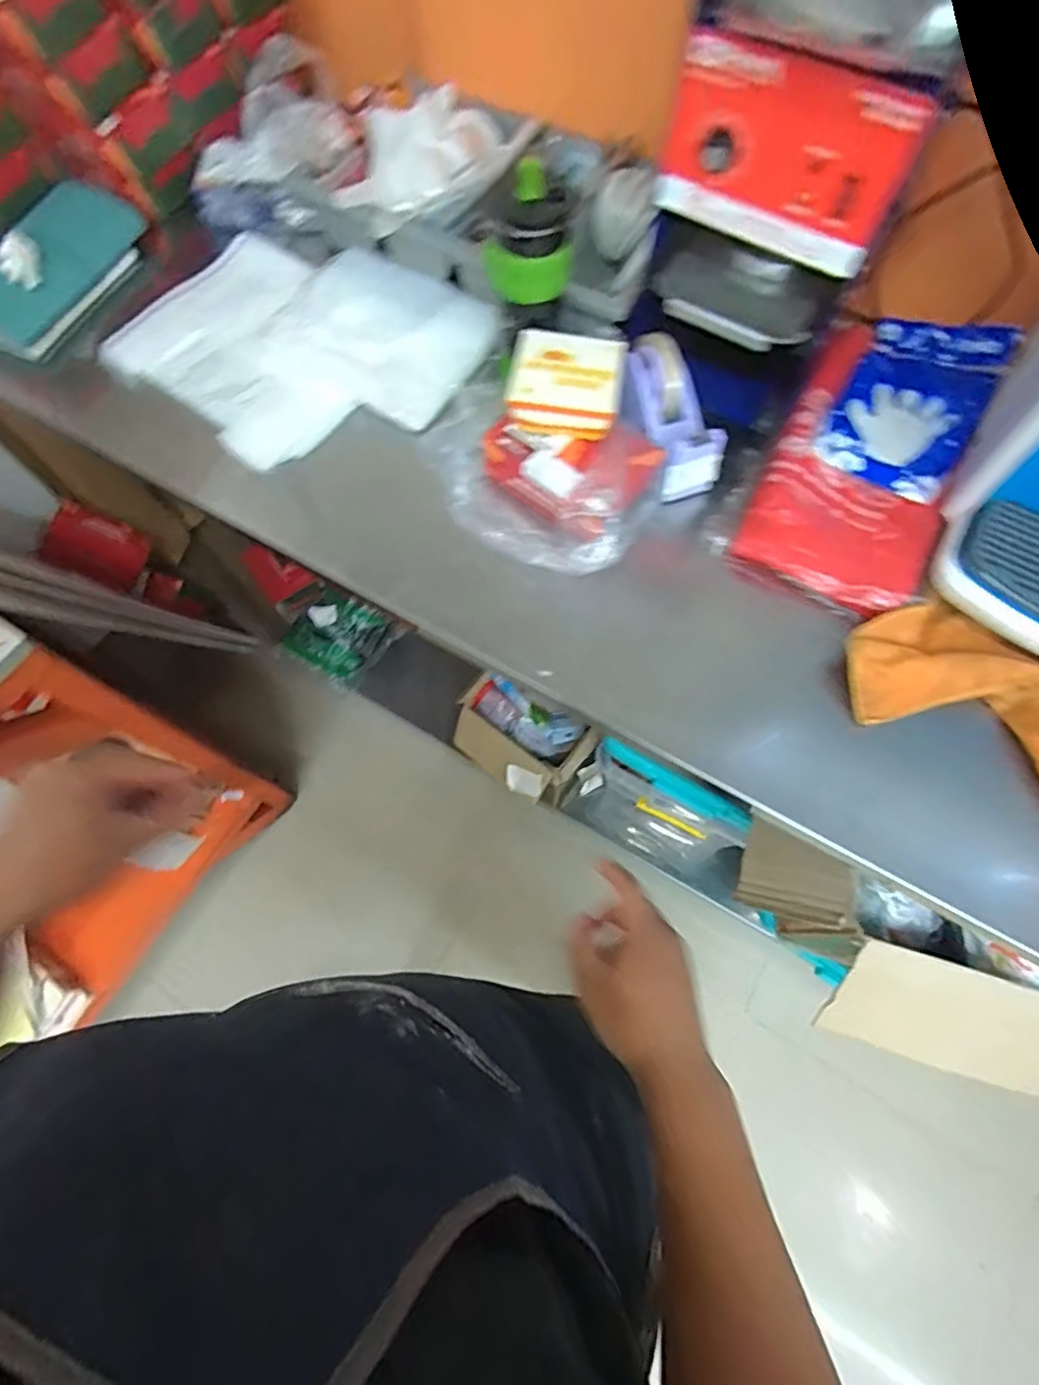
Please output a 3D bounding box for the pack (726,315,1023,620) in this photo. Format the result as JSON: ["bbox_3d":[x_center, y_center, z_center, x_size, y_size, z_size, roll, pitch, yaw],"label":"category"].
[{"bbox_3d":[0.387,-0.251,0.681,0.199,0.052,0.347,27,70,11],"label":"pack"}]

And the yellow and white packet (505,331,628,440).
[{"bbox_3d":[0.050,-0.333,0.654,0.118,0.044,0.116,9,68,4],"label":"yellow and white packet"}]

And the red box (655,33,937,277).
[{"bbox_3d":[0.221,-0.456,0.520,0.203,0.125,0.024,32,71,13],"label":"red box"}]

